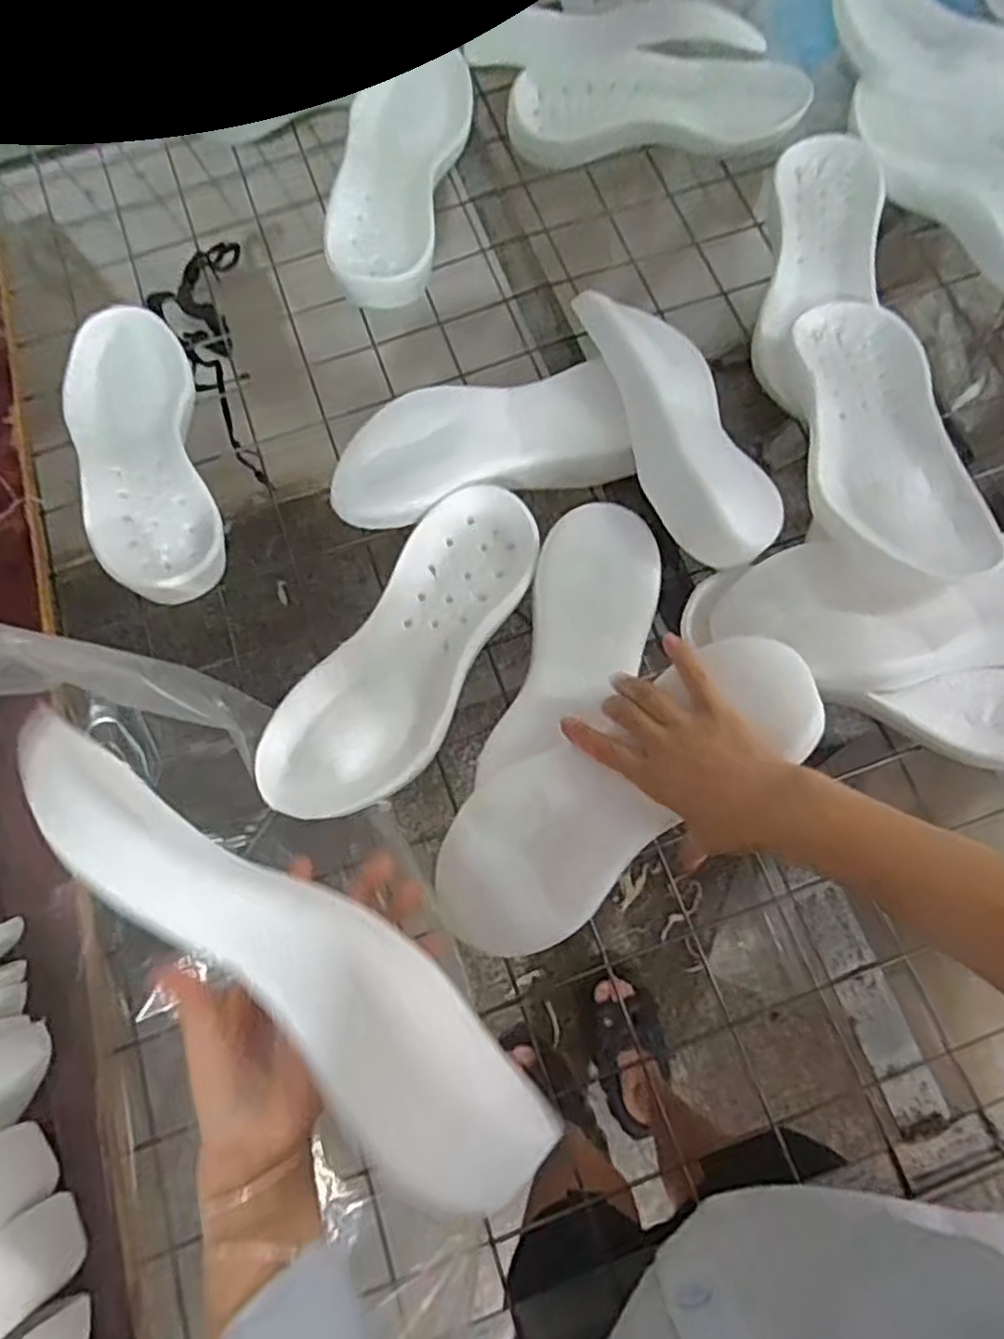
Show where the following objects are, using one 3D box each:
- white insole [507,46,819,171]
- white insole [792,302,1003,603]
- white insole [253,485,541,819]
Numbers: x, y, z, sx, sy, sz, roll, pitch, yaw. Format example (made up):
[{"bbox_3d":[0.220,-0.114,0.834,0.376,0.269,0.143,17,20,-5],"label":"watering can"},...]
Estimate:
[{"bbox_3d":[0.152,-0.560,0.724,0.282,0.032,0.105,-1,73,1],"label":"white insole"},{"bbox_3d":[0.297,-0.182,0.564,0.117,0.070,0.293,5,73,3],"label":"white insole"},{"bbox_3d":[-0.071,-0.015,0.568,0.108,0.021,0.288,32,76,11],"label":"white insole"}]

